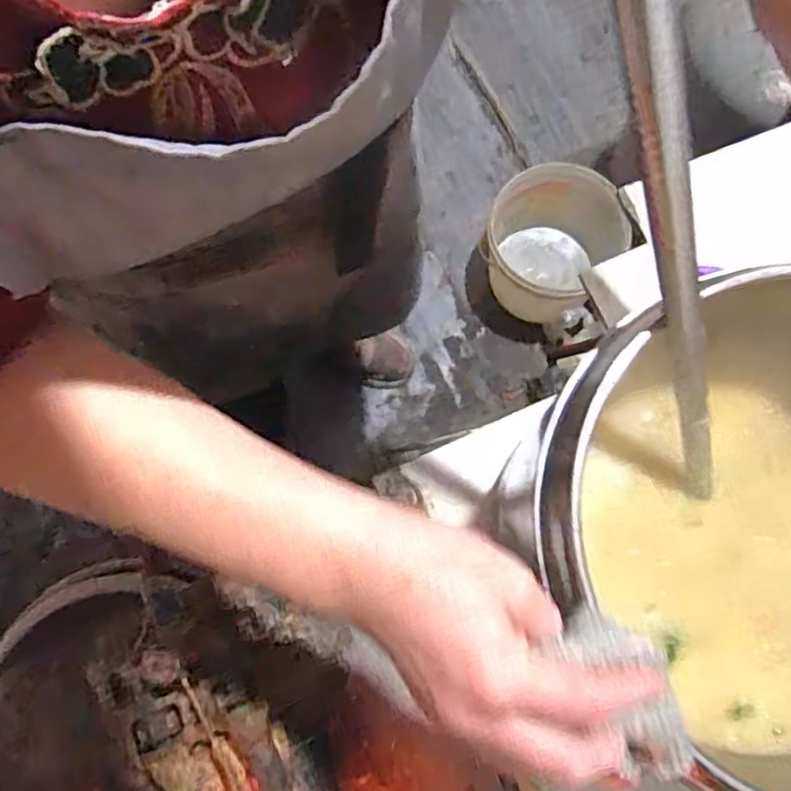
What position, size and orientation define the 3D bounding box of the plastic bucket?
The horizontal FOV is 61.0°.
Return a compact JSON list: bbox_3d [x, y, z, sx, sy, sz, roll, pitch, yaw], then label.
[{"bbox_3d":[0.265,-0.281,1.175,0.228,0.171,0.238,0,77,0],"label":"plastic bucket"}]

